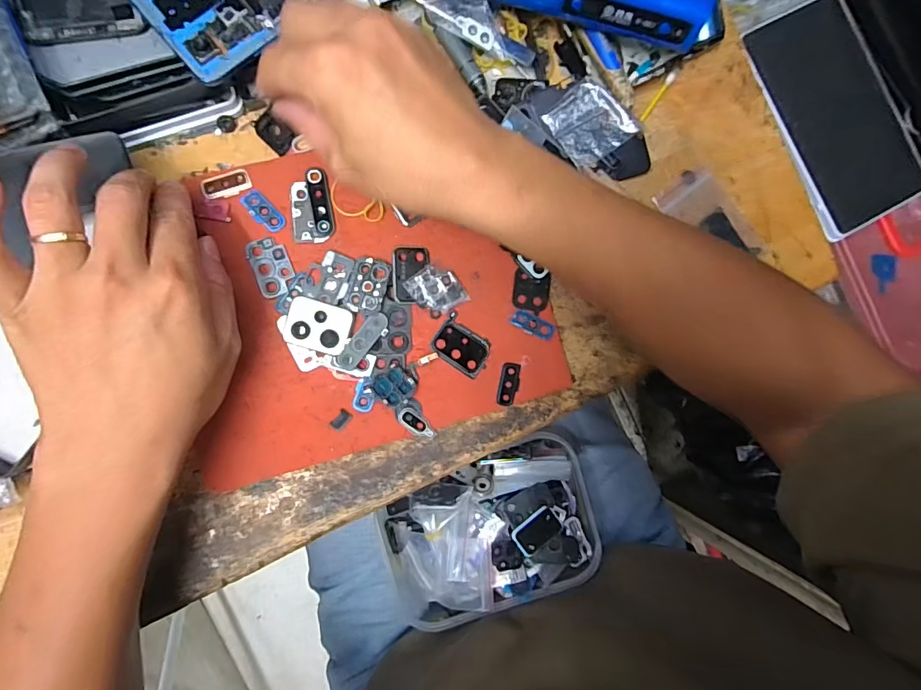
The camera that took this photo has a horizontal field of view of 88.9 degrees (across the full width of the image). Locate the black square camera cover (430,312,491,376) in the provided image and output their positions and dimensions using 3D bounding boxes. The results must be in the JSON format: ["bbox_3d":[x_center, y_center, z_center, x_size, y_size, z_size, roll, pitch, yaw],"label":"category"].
[{"bbox_3d":[0.001,0.001,0.318,0.040,0.004,0.029,40,86,-5],"label":"black square camera cover"}]

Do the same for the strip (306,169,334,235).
[{"bbox_3d":[-0.092,-0.094,0.307,0.014,0.004,0.041,-9,91,-6],"label":"strip"}]

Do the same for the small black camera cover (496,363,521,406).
[{"bbox_3d":[0.033,0.027,0.322,0.014,0.004,0.029,9,89,-6],"label":"small black camera cover"}]

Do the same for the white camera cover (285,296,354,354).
[{"bbox_3d":[-0.093,-0.012,0.306,0.040,0.005,0.032,15,88,-6],"label":"white camera cover"}]

